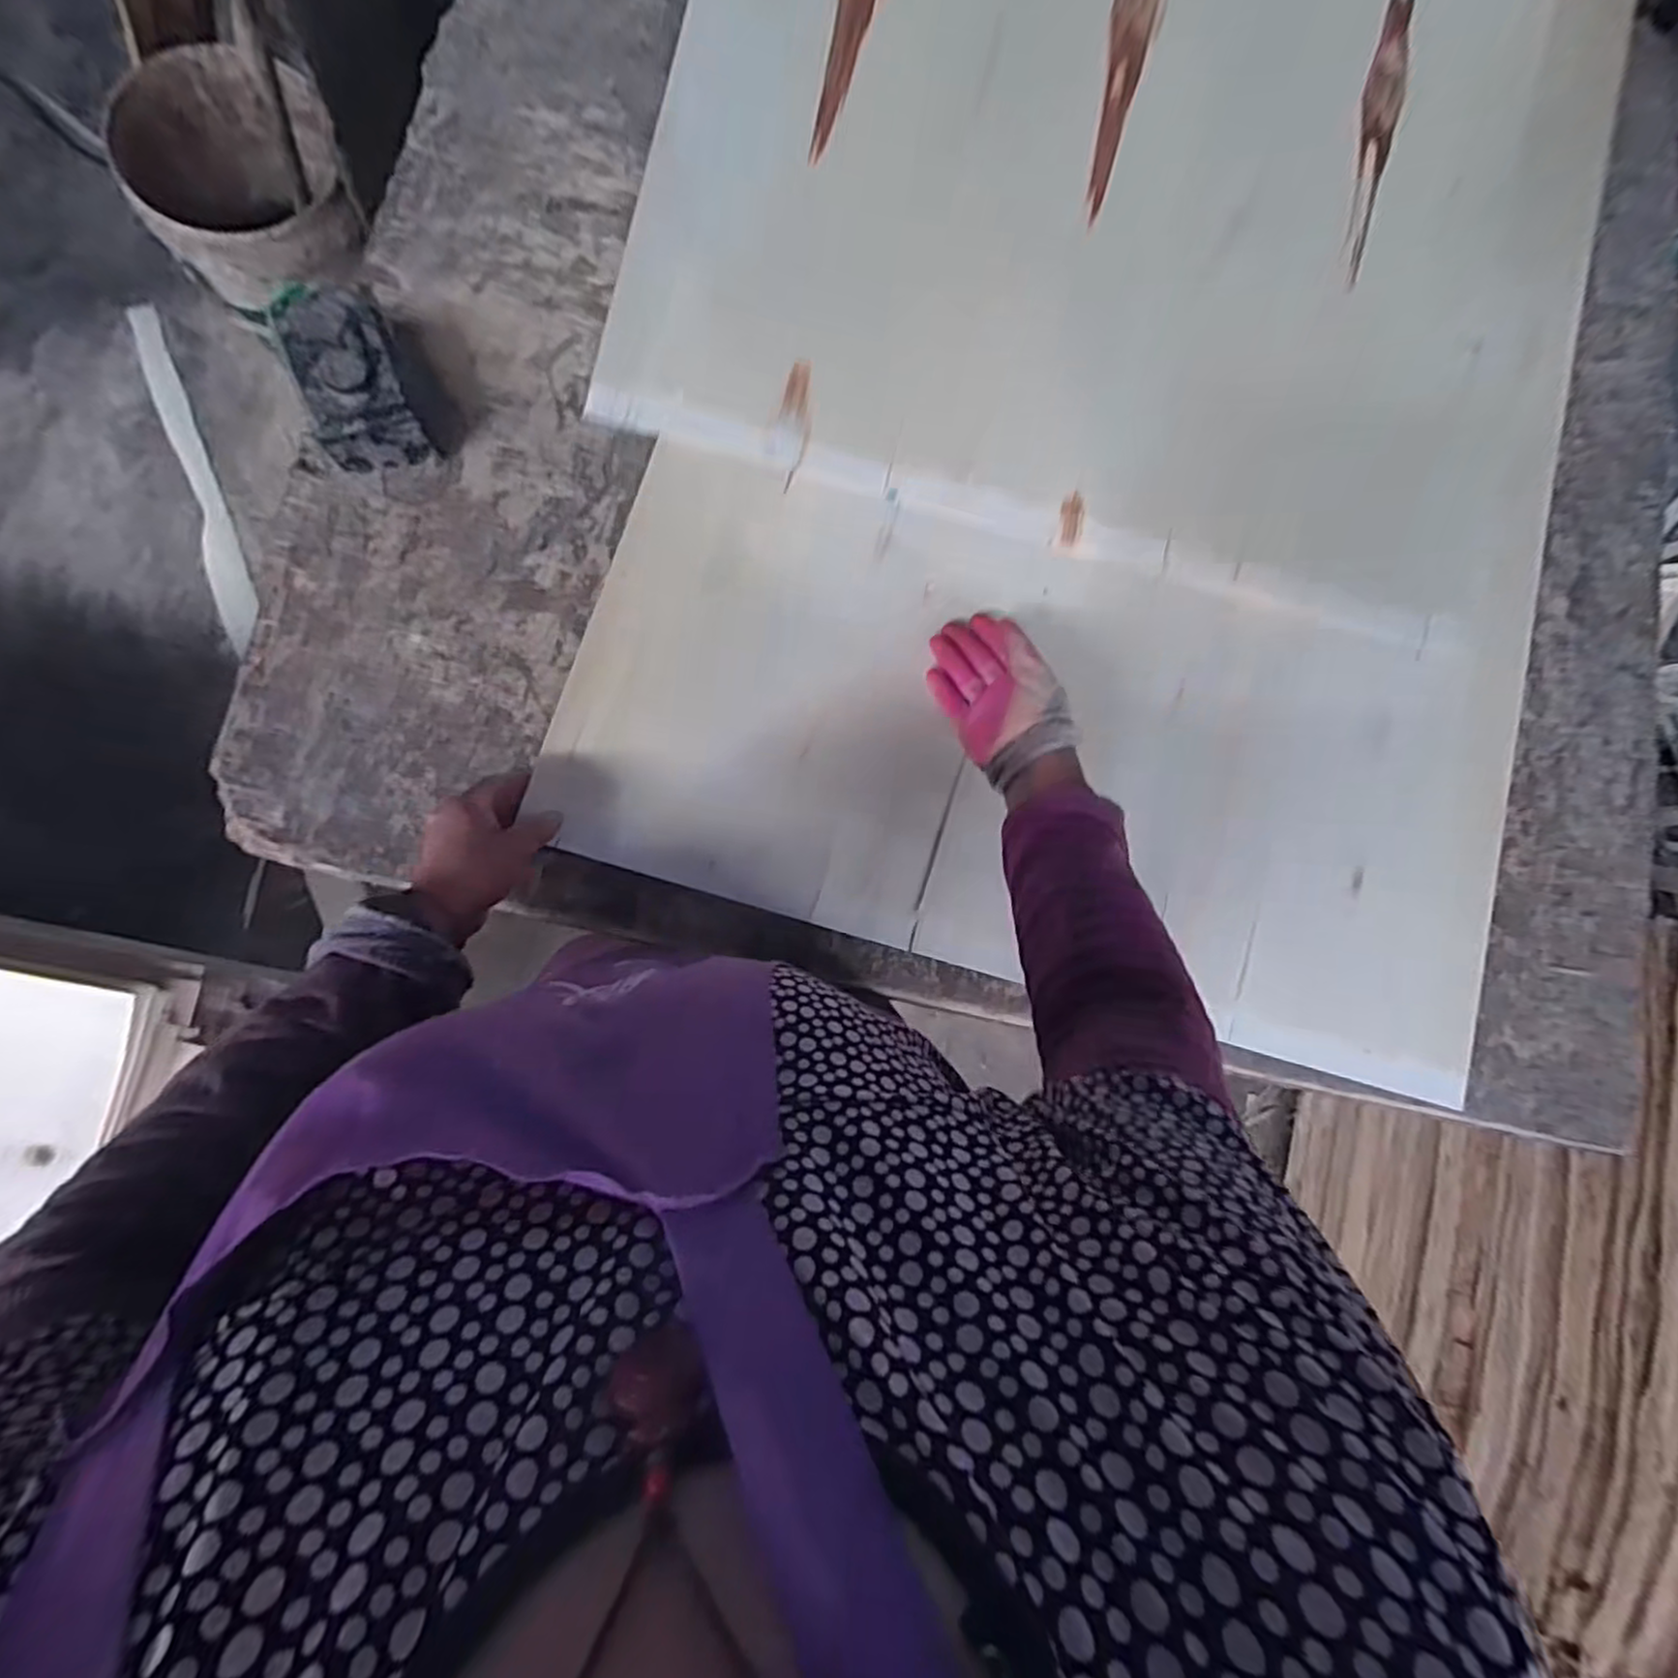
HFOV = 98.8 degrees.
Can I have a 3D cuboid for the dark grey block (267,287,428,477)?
[{"bbox_3d":[-0.360,-0.340,0.537,0.072,0.070,0.109,-17,85,-11],"label":"dark grey block"}]

